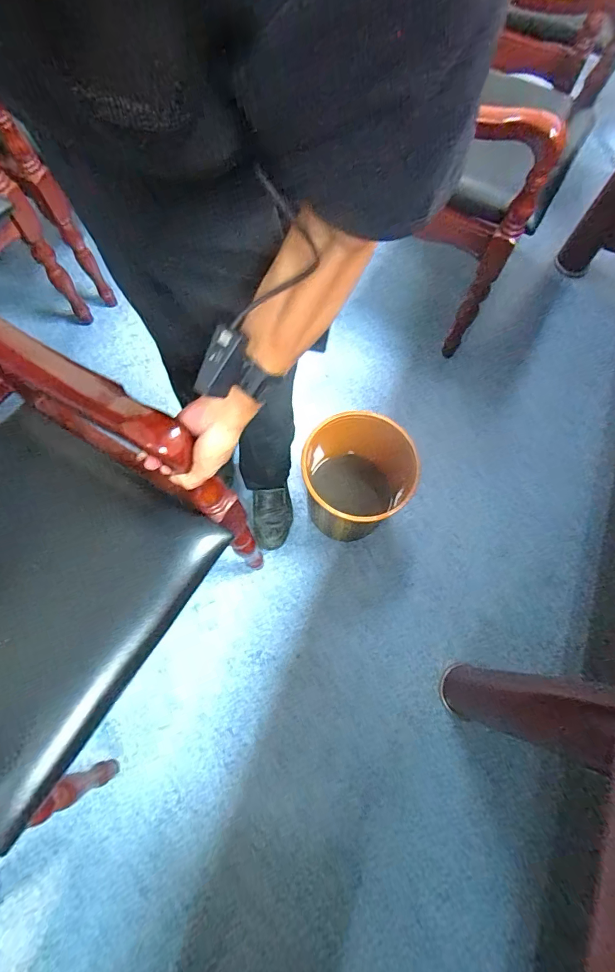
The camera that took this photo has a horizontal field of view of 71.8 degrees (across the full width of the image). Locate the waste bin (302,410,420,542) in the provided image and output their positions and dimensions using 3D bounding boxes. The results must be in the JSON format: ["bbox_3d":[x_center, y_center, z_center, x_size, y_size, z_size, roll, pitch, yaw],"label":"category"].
[{"bbox_3d":[0.120,-0.009,1.066,0.218,0.327,0.233,1,70,-3],"label":"waste bin"}]

